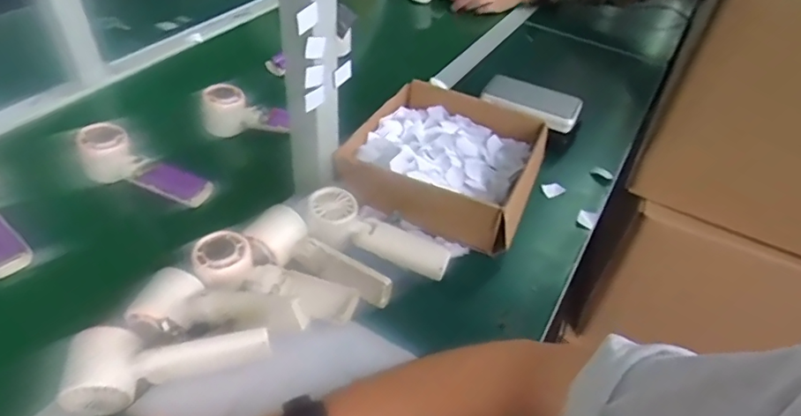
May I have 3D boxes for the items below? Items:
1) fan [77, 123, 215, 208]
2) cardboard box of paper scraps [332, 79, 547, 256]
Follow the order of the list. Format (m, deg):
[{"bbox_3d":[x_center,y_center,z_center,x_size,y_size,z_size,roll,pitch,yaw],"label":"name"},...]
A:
[{"bbox_3d":[-0.316,-0.045,0.647,0.166,0.051,0.051,25,46,0],"label":"fan"},{"bbox_3d":[0.059,-0.064,0.681,0.227,0.072,0.231,19,46,12],"label":"cardboard box of paper scraps"}]

